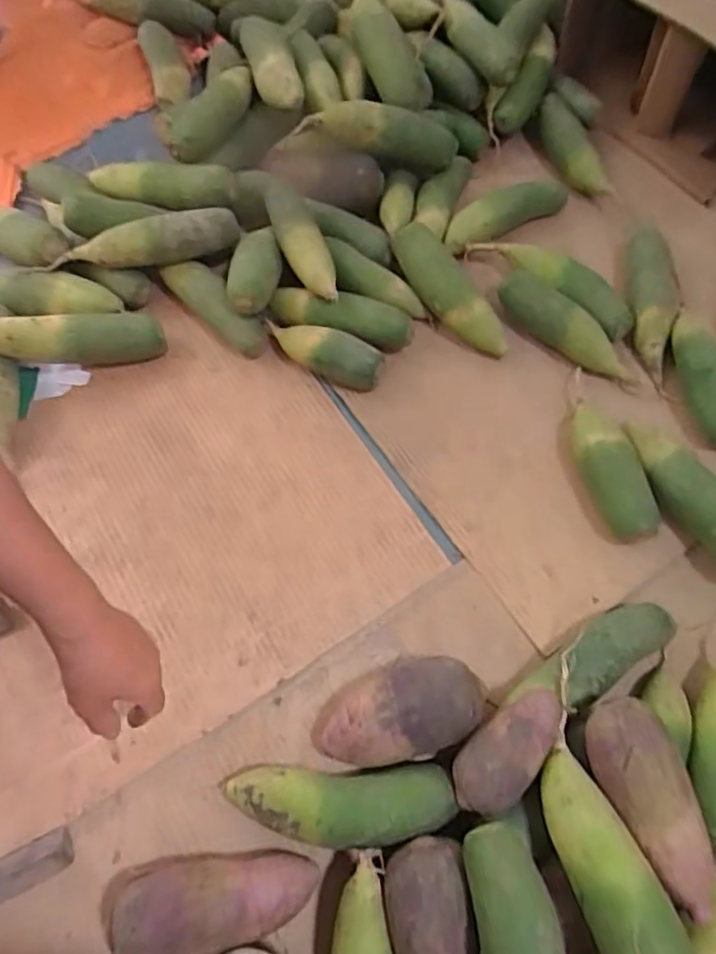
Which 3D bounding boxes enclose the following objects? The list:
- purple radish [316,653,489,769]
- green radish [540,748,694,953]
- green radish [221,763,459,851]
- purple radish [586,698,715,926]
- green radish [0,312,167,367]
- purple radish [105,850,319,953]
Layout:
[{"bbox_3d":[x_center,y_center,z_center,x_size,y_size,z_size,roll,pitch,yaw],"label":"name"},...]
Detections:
[{"bbox_3d":[0.037,0.214,0.558,0.157,0.068,0.085,-18,66,-10],"label":"purple radish"},{"bbox_3d":[0.194,0.319,0.448,0.053,0.063,0.208,-14,65,-8],"label":"green radish"},{"bbox_3d":[-0.016,0.284,0.529,0.191,0.060,0.060,0,64,-1],"label":"green radish"},{"bbox_3d":[0.232,0.266,0.494,0.063,0.057,0.157,-9,65,-5],"label":"purple radish"},{"bbox_3d":[-0.344,-0.161,0.713,0.221,0.054,0.046,-4,64,-22],"label":"green radish"},{"bbox_3d":[-0.120,0.344,0.491,0.169,0.069,0.067,-8,65,-5],"label":"purple radish"}]

